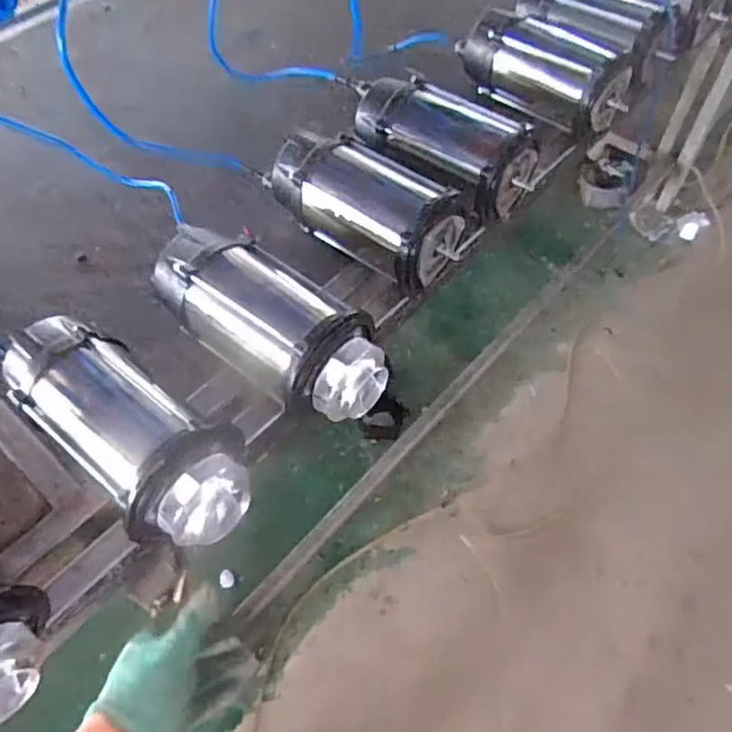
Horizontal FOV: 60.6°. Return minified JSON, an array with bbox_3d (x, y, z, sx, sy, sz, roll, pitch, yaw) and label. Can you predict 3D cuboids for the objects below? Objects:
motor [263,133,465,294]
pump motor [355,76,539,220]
[{"bbox_3d":[0.000,-0.219,0.853,0.272,0.121,0.130,35,63,22],"label":"motor"},{"bbox_3d":[0.108,-0.323,0.916,0.265,0.118,0.121,33,63,21],"label":"pump motor"}]

